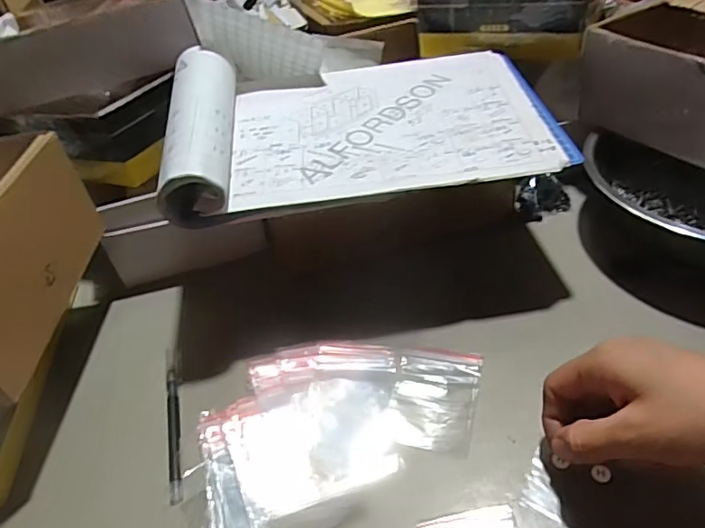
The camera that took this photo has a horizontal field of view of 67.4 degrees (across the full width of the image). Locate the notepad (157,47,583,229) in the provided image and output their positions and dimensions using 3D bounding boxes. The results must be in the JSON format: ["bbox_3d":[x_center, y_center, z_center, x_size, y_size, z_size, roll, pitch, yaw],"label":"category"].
[{"bbox_3d":[0.006,-0.137,0.465,0.321,0.060,0.217,-9,38,-2],"label":"notepad"}]

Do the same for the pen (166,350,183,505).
[{"bbox_3d":[-0.137,0.117,0.407,0.010,0.009,0.139,-14,39,-8],"label":"pen"}]

